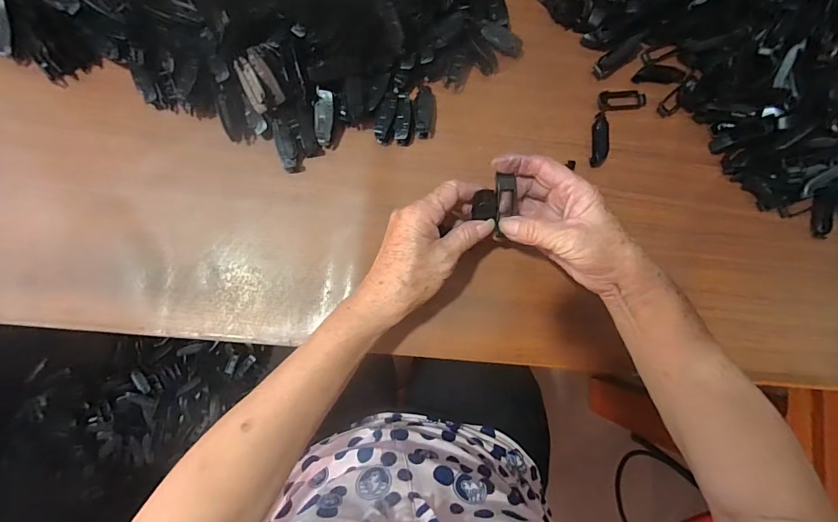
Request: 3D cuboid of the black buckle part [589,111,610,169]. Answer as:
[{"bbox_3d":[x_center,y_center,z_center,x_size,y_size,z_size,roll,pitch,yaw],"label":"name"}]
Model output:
[{"bbox_3d":[0.193,-0.129,0.427,0.015,0.014,0.058,9,82,-3],"label":"black buckle part"}]

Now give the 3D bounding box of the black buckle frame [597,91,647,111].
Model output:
[{"bbox_3d":[0.219,-0.173,0.430,0.054,0.013,0.021,-13,84,-6],"label":"black buckle frame"}]

